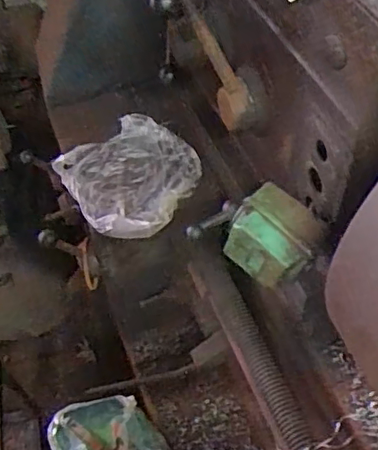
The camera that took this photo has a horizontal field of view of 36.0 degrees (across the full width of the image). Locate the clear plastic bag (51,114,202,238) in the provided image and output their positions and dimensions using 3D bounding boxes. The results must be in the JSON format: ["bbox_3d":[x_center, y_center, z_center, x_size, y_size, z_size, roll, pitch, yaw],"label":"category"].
[{"bbox_3d":[-0.088,-0.083,0.939,0.209,0.035,0.214,-34,57,-20],"label":"clear plastic bag"}]

